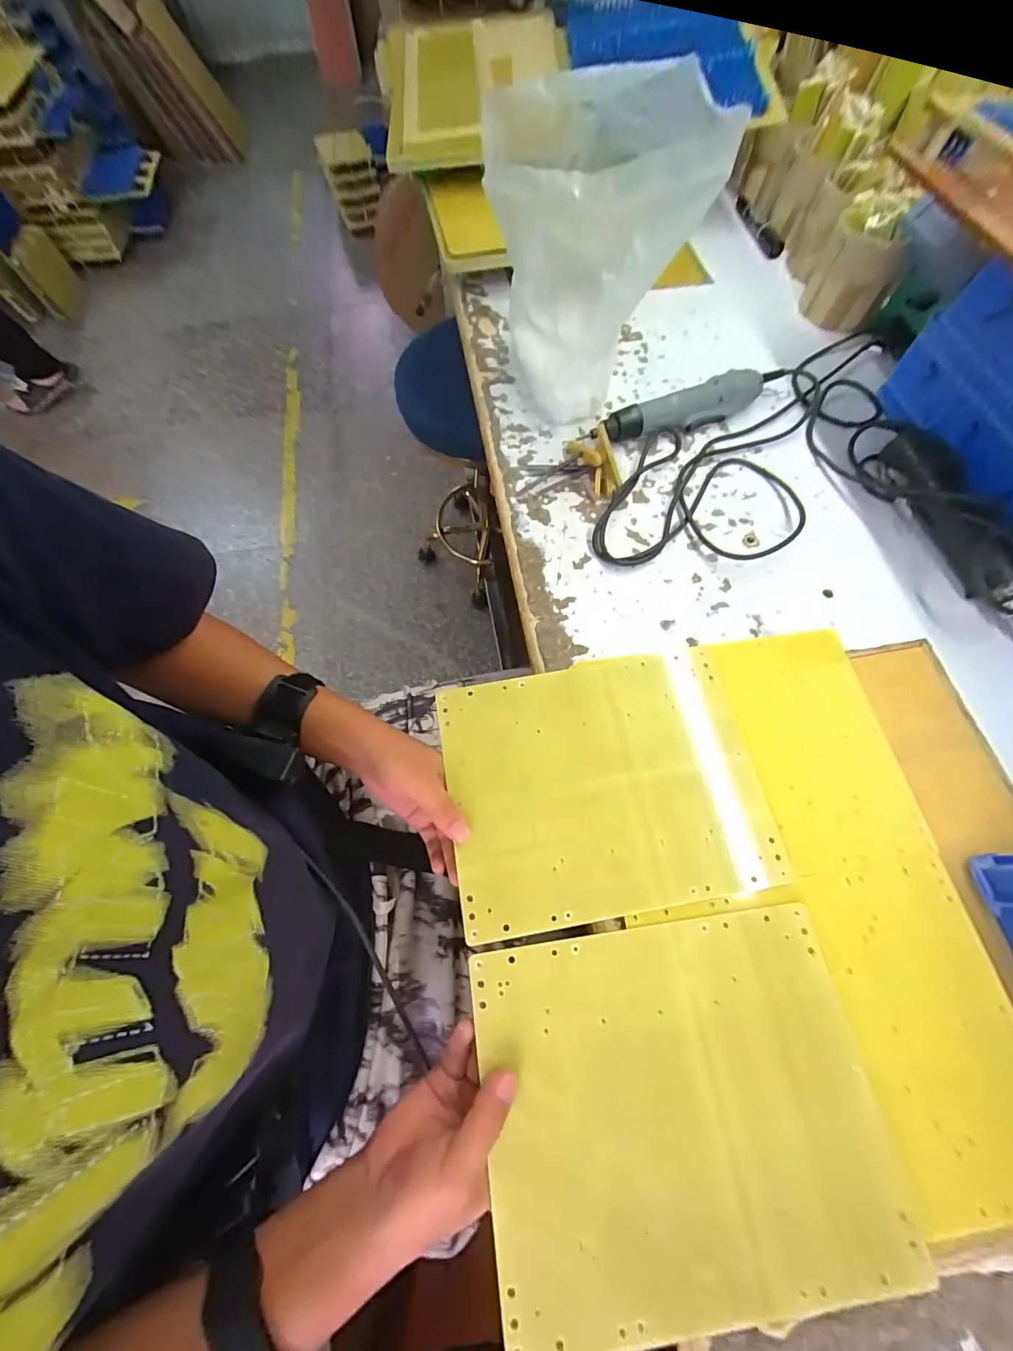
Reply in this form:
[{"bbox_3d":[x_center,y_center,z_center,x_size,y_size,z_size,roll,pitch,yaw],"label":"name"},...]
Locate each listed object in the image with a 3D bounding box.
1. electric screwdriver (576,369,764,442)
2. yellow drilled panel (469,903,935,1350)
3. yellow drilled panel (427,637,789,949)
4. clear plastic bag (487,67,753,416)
[{"bbox_3d":[0.192,-0.296,0.504,0.215,0.032,0.037,-21,69,-8],"label":"electric screwdriver"},{"bbox_3d":[0.107,0.269,0.278,0.239,0.012,0.193,-8,66,-2],"label":"yellow drilled panel"},{"bbox_3d":[0.079,0.085,0.360,0.248,0.008,0.194,-10,69,-2],"label":"yellow drilled panel"},{"bbox_3d":[0.071,-0.446,0.460,0.147,0.239,0.223,-19,69,-8],"label":"clear plastic bag"}]

